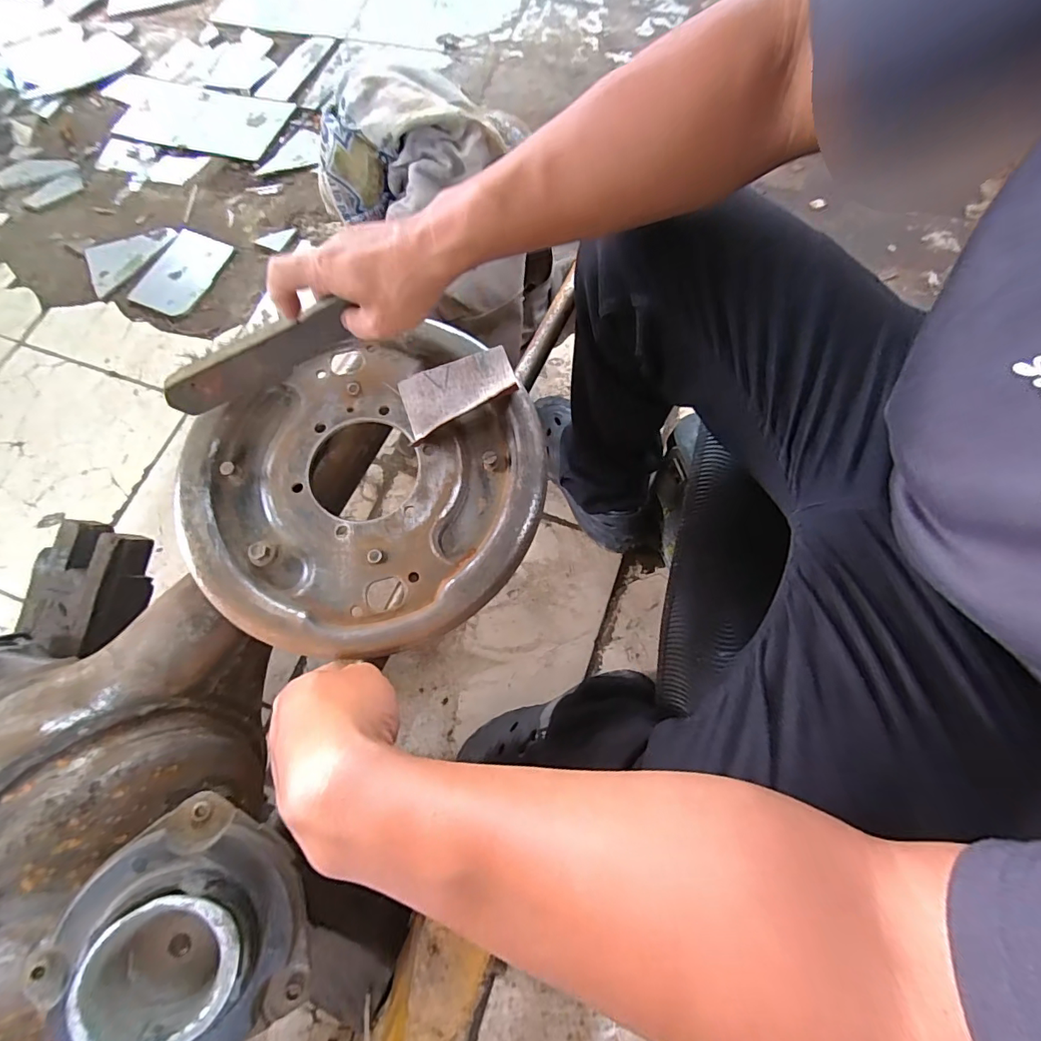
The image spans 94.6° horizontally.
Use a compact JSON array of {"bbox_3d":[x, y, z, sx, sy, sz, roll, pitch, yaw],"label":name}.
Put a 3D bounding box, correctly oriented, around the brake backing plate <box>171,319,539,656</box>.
[{"bbox_3d":[-0.125,-0.030,0.397,0.278,0.024,0.258,-28,73,-10],"label":"brake backing plate"}]

